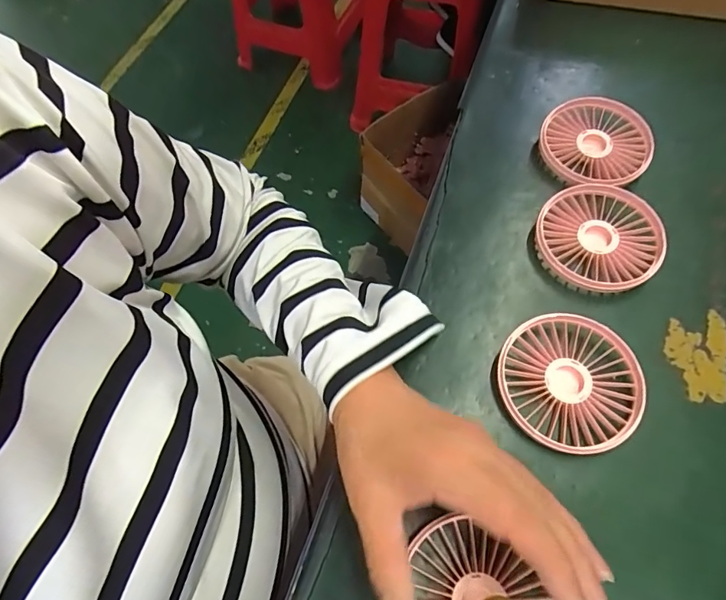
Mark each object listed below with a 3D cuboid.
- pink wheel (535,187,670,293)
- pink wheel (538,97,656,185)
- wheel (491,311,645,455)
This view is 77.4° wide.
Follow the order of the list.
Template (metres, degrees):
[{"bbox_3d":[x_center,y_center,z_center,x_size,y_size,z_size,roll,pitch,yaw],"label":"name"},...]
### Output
[{"bbox_3d":[0.179,-0.047,0.343,0.086,0.022,0.087,0,62,1],"label":"pink wheel"},{"bbox_3d":[0.198,-0.134,0.388,0.089,0.025,0.084,0,62,1],"label":"pink wheel"},{"bbox_3d":[0.135,0.053,0.295,0.091,0.016,0.084,0,62,1],"label":"wheel"}]

